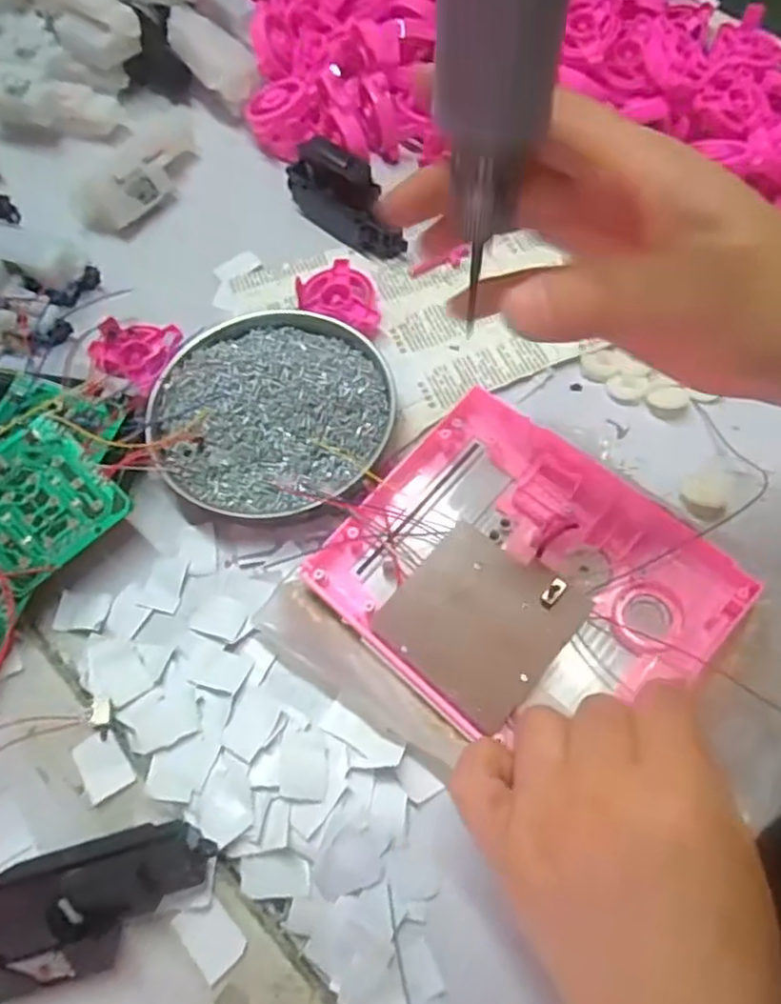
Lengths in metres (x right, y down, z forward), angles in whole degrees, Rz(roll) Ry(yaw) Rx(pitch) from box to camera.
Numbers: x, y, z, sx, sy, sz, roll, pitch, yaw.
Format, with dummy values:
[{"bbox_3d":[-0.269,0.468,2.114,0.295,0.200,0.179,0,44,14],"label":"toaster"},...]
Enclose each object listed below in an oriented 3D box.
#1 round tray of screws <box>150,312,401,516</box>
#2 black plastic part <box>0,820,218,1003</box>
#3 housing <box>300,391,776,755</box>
[{"bbox_3d":[-0.066,-0.053,0.390,0.127,0.024,0.131,-1,65,2],"label":"round tray of screws"},{"bbox_3d":[-0.120,0.161,0.275,0.098,0.032,0.045,-16,65,-5],"label":"black plastic part"},{"bbox_3d":[0.059,0.035,0.315,0.163,0.023,0.133,38,72,17],"label":"housing"}]

